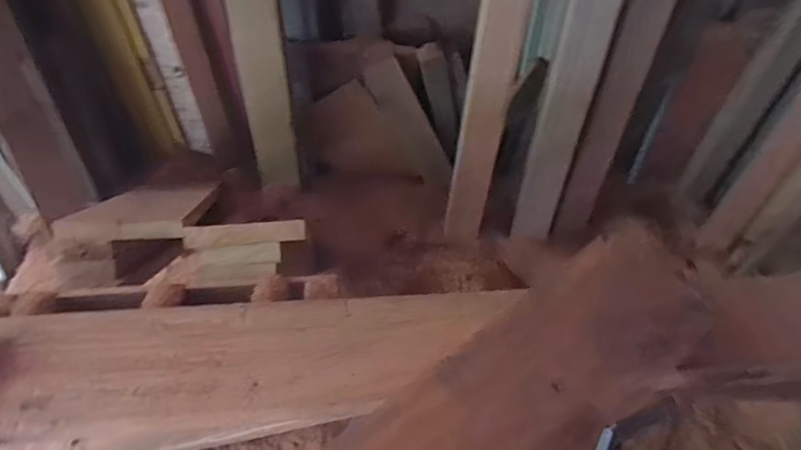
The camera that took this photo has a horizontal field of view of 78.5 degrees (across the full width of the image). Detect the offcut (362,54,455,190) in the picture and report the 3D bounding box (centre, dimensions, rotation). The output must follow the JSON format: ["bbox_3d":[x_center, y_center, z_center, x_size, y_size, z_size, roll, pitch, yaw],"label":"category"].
[{"bbox_3d":[0.035,-0.285,1.468,0.112,0.442,0.036,-26,31,11],"label":"offcut"}]

